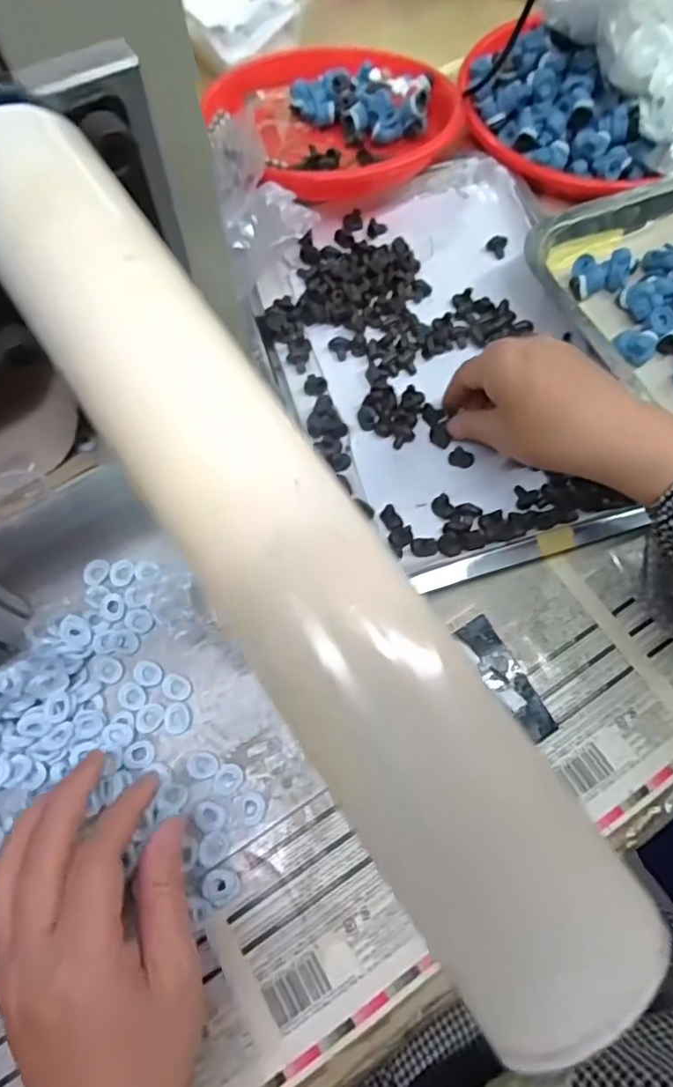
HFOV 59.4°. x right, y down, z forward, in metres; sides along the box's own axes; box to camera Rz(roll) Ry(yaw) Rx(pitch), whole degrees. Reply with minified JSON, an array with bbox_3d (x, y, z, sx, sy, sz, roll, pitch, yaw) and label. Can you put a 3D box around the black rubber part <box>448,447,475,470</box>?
[{"bbox_3d":[0.087,-0.060,0.408,0.018,0.013,0.010,17,68,8],"label":"black rubber part"}]

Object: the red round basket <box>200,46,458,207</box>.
[{"bbox_3d":[-0.008,-0.361,0.502,0.194,0.044,0.178,0,69,-1],"label":"red round basket"}]

